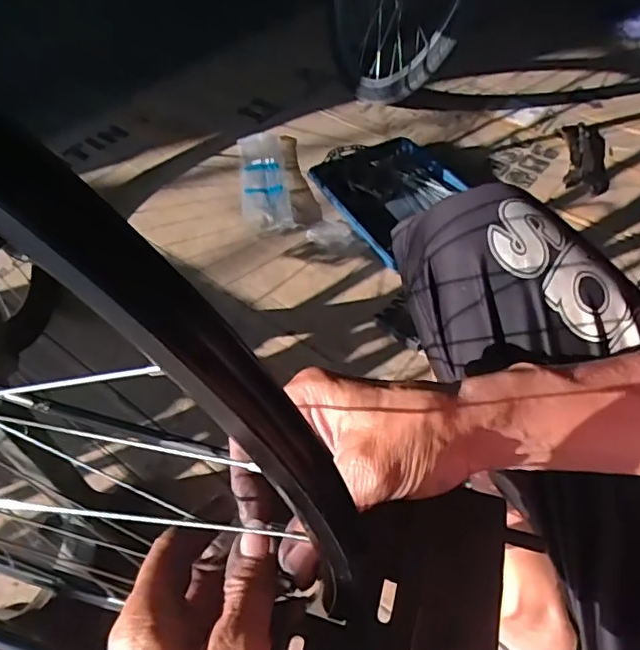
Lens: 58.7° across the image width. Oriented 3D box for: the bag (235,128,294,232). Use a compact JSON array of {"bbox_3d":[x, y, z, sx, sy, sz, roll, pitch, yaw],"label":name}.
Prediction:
[{"bbox_3d":[-0.114,-0.292,1.148,0.088,0.026,0.315,-7,51,-5],"label":"bag"}]

